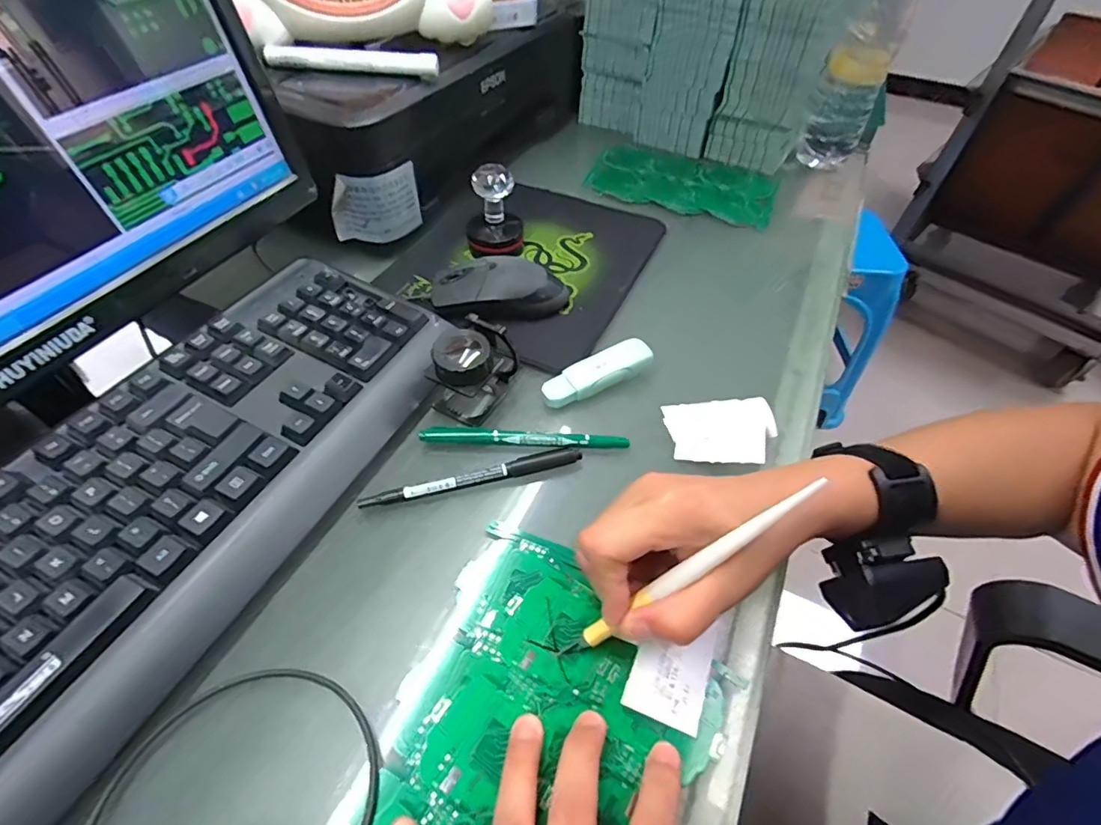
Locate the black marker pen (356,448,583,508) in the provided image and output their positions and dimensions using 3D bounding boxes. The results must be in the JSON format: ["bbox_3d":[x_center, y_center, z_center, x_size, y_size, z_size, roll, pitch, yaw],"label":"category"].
[{"bbox_3d":[-0.048,0.042,0.325,0.139,0.008,0.010,-12,52,-12],"label":"black marker pen"}]

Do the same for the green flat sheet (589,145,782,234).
[{"bbox_3d":[0.155,-0.270,0.595,0.205,0.006,0.130,18,52,12],"label":"green flat sheet"}]

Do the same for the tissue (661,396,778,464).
[{"bbox_3d":[0.117,0.013,0.354,0.068,0.018,0.058,0,51,-2],"label":"tissue"}]

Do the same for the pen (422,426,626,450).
[{"bbox_3d":[-0.017,0.019,0.346,0.137,0.010,0.015,4,51,0],"label":"pen"}]

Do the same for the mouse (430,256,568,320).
[{"bbox_3d":[-0.042,-0.104,0.431,0.115,0.036,0.056,-10,52,-10],"label":"mouse"}]

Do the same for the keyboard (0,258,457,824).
[{"bbox_3d":[-0.225,0.059,0.283,0.160,0.037,0.422,21,53,14],"label":"keyboard"}]

